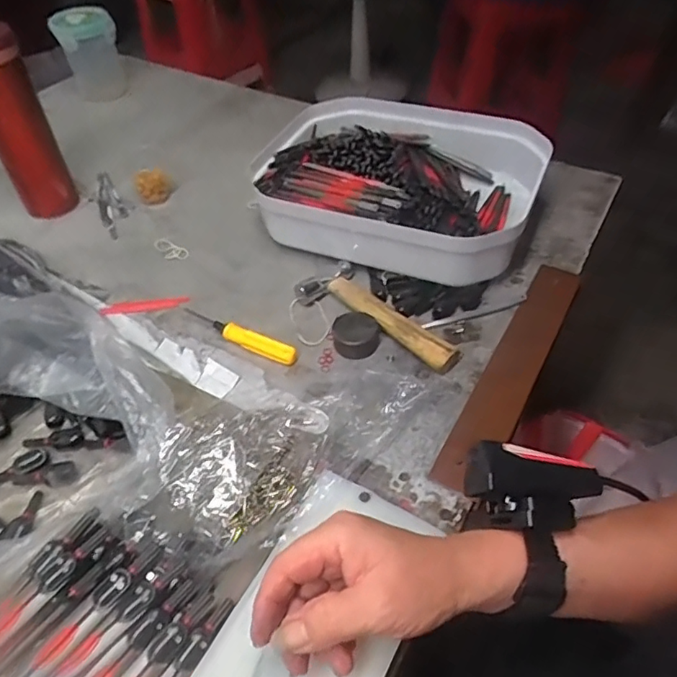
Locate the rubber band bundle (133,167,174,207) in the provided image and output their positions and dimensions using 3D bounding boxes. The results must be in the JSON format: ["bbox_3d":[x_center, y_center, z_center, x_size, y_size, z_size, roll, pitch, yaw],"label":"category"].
[{"bbox_3d":[-0.213,-0.178,0.639,0.040,0.038,0.034,-16,47,-8],"label":"rubber band bundle"}]

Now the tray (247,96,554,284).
[{"bbox_3d":[0.061,-0.153,0.573,0.261,0.084,0.219,17,48,17],"label":"tray"}]

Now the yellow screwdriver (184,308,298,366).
[{"bbox_3d":[-0.088,-0.002,0.486,0.118,0.016,0.017,20,49,19],"label":"yellow screwdriver"}]

